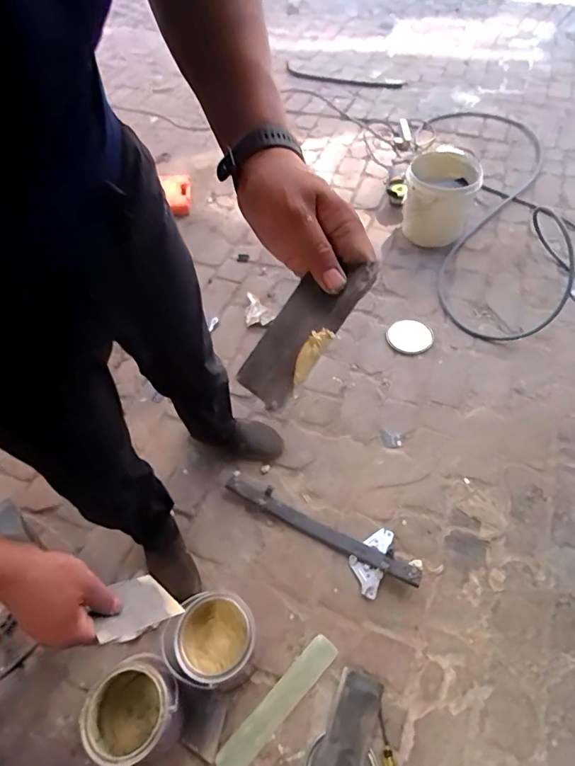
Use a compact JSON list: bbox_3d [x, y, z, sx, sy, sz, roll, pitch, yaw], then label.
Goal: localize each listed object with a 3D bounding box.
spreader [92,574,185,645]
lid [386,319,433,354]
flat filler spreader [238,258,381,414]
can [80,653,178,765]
[{"bbox_3d":[-0.188,0.267,0.550,0.074,0.124,0.008,33,96,27],"label":"spreader"},{"bbox_3d":[0.414,-0.159,1.553,0.150,0.026,0.128,-14,54,-5],"label":"lid"},{"bbox_3d":[0.011,-0.042,0.367,0.127,0.012,0.072,-55,42,-4],"label":"flat filler spreader"},{"bbox_3d":[-0.294,0.638,0.903,0.169,0.142,0.156,-2,54,3],"label":"can"}]

